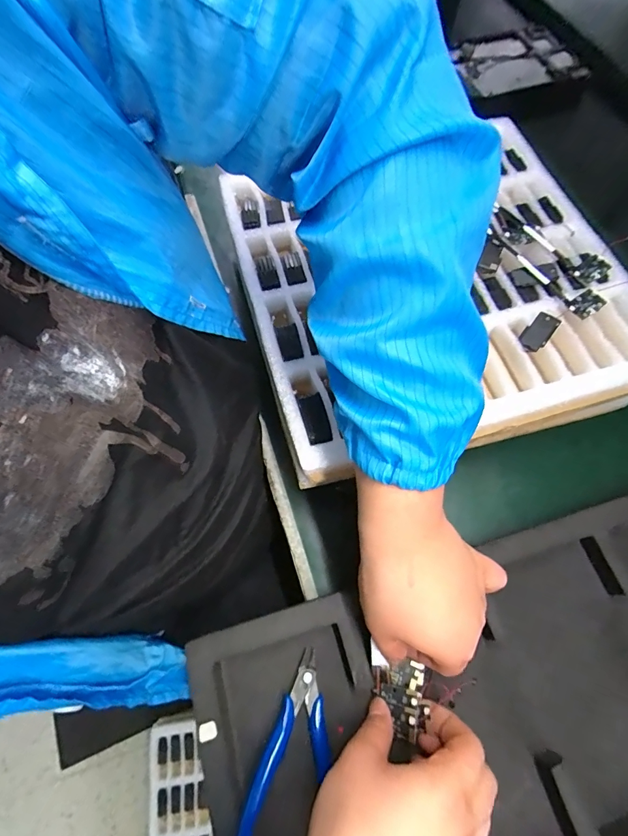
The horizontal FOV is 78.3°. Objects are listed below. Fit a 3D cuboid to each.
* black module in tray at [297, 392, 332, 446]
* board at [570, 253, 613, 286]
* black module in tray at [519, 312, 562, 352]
[{"bbox_3d":[0.002,0.001,0.307,0.021,0.007,0.042,-14,69,-6],"label":"black module in tray"},{"bbox_3d":[0.262,-0.140,0.362,0.032,0.007,0.036,38,73,14],"label":"board"},{"bbox_3d":[0.196,-0.075,0.336,0.021,0.004,0.043,39,73,14],"label":"black module in tray"}]

